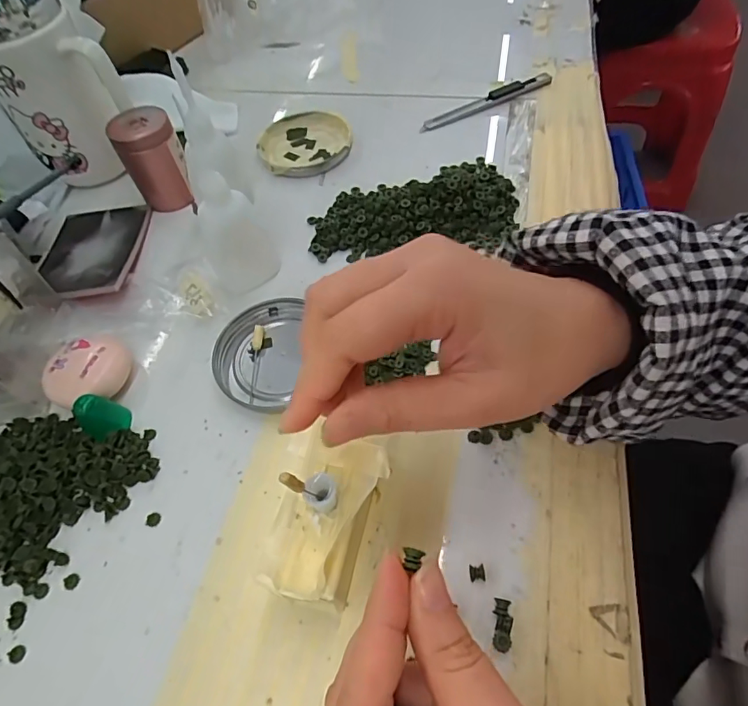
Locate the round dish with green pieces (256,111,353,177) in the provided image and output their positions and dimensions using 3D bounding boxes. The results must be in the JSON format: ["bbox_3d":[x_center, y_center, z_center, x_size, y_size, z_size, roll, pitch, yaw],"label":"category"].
[{"bbox_3d":[-0.060,-0.181,0.421,0.077,0.011,0.078,-2,56,3],"label":"round dish with green pieces"}]

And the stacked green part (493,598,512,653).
[{"bbox_3d":[0.056,0.119,0.214,0.008,0.006,0.021,6,57,9],"label":"stacked green part"}]

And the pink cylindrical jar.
[{"bbox_3d":[-0.169,-0.149,0.375,0.043,0.059,0.047,-2,56,3],"label":"pink cylindrical jar"}]

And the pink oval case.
[{"bbox_3d":[-0.171,0.012,0.294,0.039,0.020,0.046,23,61,19],"label":"pink oval case"}]

